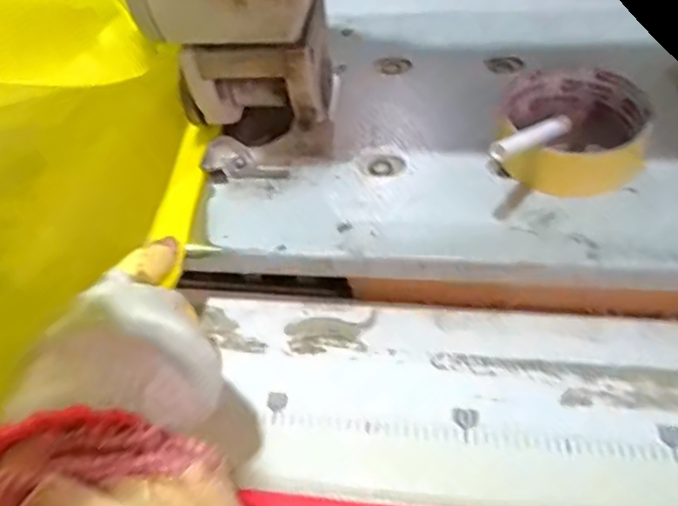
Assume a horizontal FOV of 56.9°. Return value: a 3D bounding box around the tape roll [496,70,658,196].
[{"bbox_3d":[0.132,-0.072,0.356,0.075,0.034,0.078,8,54,11],"label":"tape roll"}]

